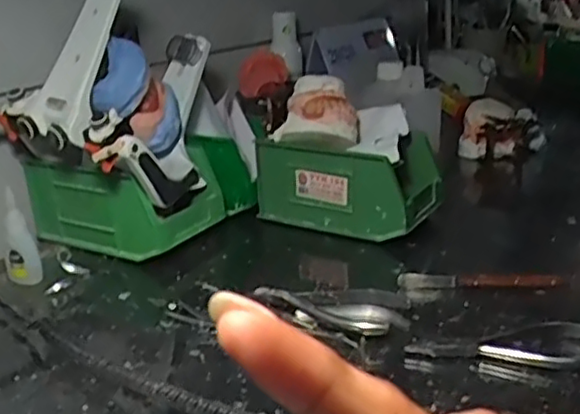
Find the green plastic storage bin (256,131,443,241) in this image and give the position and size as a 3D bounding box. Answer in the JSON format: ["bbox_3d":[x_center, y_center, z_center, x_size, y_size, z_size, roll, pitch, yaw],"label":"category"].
[{"bbox_3d":[0.063,-0.026,0.675,0.168,0.084,0.100,11,23,32],"label":"green plastic storage bin"}]

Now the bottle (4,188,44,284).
[{"bbox_3d":[-0.231,0.028,0.564,0.026,0.082,0.019,-13,22,-27],"label":"bottle"}]

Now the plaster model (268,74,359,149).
[{"bbox_3d":[0.032,-0.093,0.651,0.079,0.061,0.066,9,23,29],"label":"plaster model"}]

